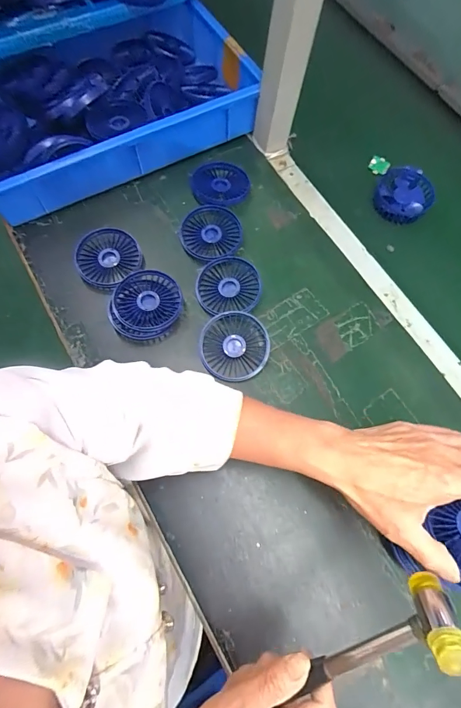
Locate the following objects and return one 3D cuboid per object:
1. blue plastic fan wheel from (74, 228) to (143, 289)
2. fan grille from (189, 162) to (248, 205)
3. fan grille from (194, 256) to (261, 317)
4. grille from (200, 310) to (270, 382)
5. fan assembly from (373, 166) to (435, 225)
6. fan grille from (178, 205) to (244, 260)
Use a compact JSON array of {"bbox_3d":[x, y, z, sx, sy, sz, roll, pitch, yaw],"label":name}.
[{"bbox_3d":[-0.169,-0.133,0.519,0.085,0.022,0.087,1,71,-3],"label":"blue plastic fan wheel"},{"bbox_3d":[-0.016,-0.262,0.569,0.086,0.009,0.080,1,71,-3],"label":"fan grille"},{"bbox_3d":[-0.004,-0.094,0.505,0.083,0.011,0.085,1,71,-3],"label":"fan grille"},{"bbox_3d":[0.006,-0.011,0.474,0.086,0.014,0.086,1,71,-3],"label":"grille"},{"bbox_3d":[0.275,-0.253,0.590,0.084,0.027,0.092,1,71,-3],"label":"fan assembly"},{"bbox_3d":[-0.026,-0.176,0.535,0.085,0.008,0.088,44,74,11],"label":"fan grille"}]

